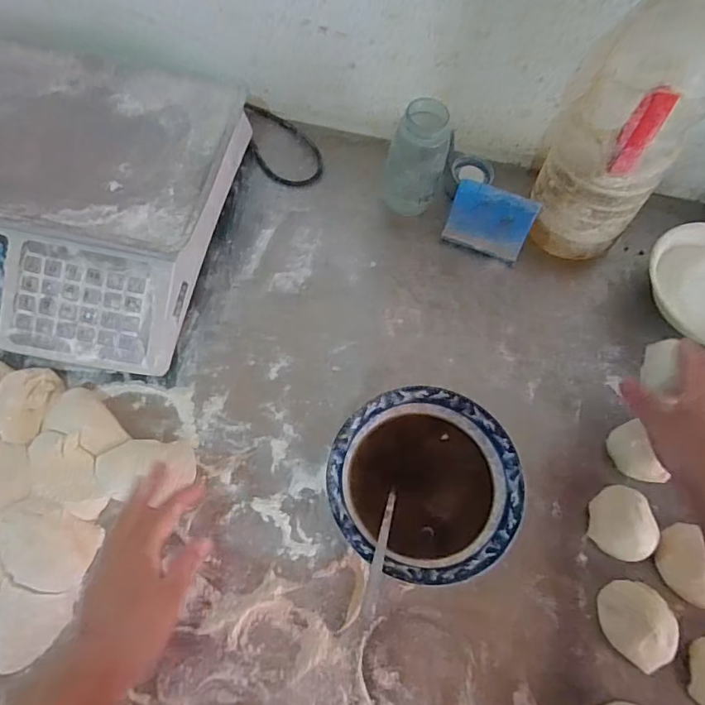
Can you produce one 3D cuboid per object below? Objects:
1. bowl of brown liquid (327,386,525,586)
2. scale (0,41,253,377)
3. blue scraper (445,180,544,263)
[{"bbox_3d":[0.067,0.125,0.497,0.171,0.056,0.169,0,65,-1],"label":"bowl of brown liquid"},{"bbox_3d":[-0.320,-0.172,0.568,0.344,0.097,0.334,10,65,4],"label":"scale"},{"bbox_3d":[0.167,-0.159,0.628,0.096,0.077,0.007,20,31,6],"label":"blue scraper"}]

